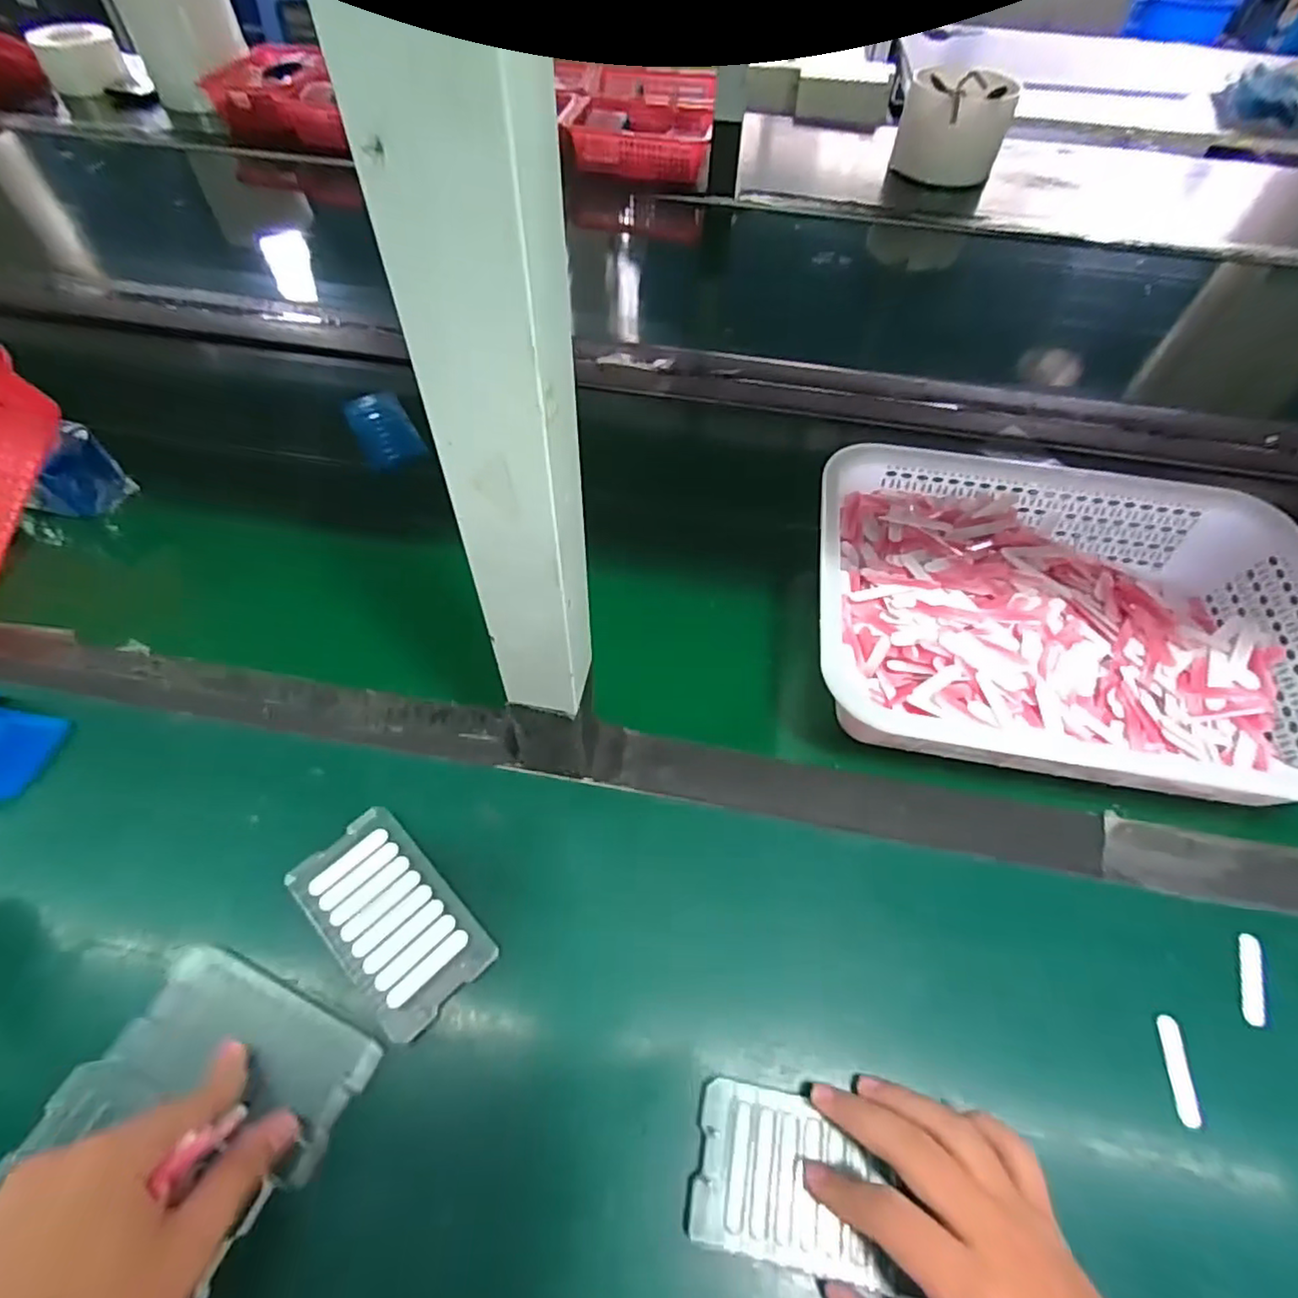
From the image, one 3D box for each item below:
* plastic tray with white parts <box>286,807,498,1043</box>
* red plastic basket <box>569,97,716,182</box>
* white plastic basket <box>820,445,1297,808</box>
[{"bbox_3d":[-0.152,0.157,0.378,0.066,0.014,0.120,-38,65,-25],"label":"plastic tray with white parts"},{"bbox_3d":[-0.002,-0.813,1.027,0.213,0.071,0.171,9,56,4],"label":"red plastic basket"},{"bbox_3d":[0.301,-0.021,0.479,0.351,0.085,0.243,11,55,5],"label":"white plastic basket"}]

